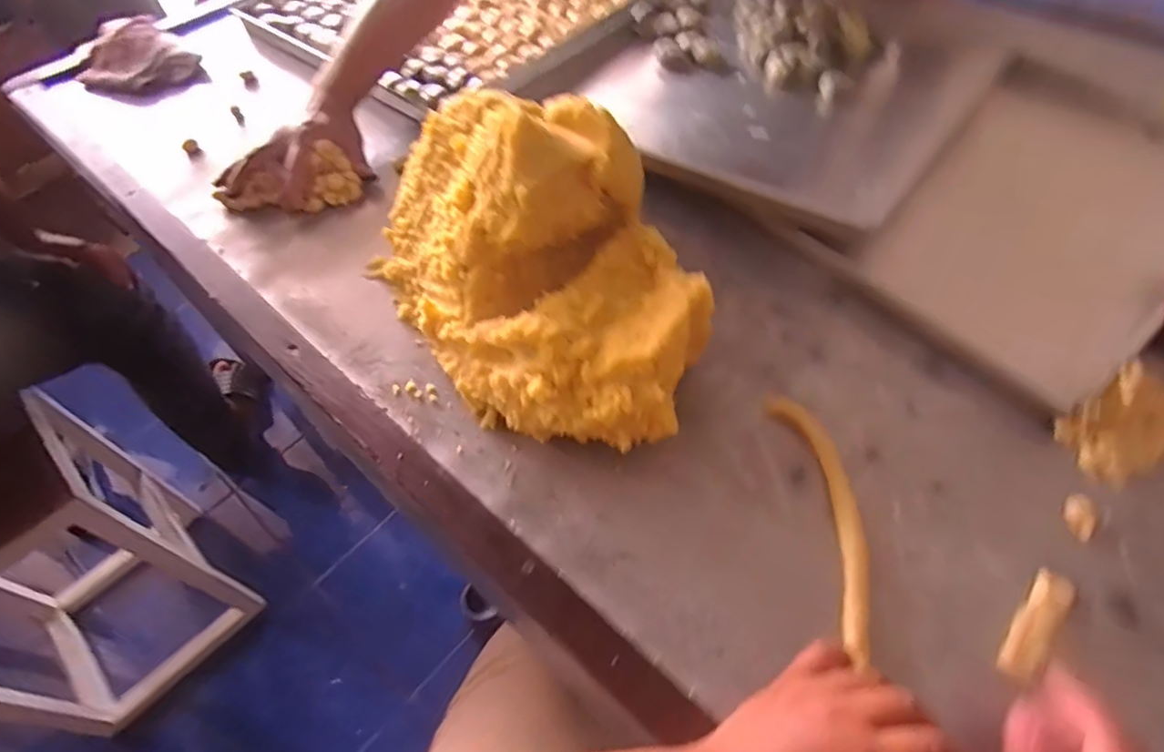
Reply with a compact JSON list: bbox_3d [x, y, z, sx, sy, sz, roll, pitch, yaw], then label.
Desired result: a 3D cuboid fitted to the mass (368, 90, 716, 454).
[{"bbox_3d":[-0.038,-0.124,0.581,0.262,0.165,0.410,-32,59,-17],"label":"mass"}]

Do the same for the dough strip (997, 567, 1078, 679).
[{"bbox_3d":[0.331,0.180,0.444,0.026,0.013,0.092,36,65,25],"label":"dough strip"}]

